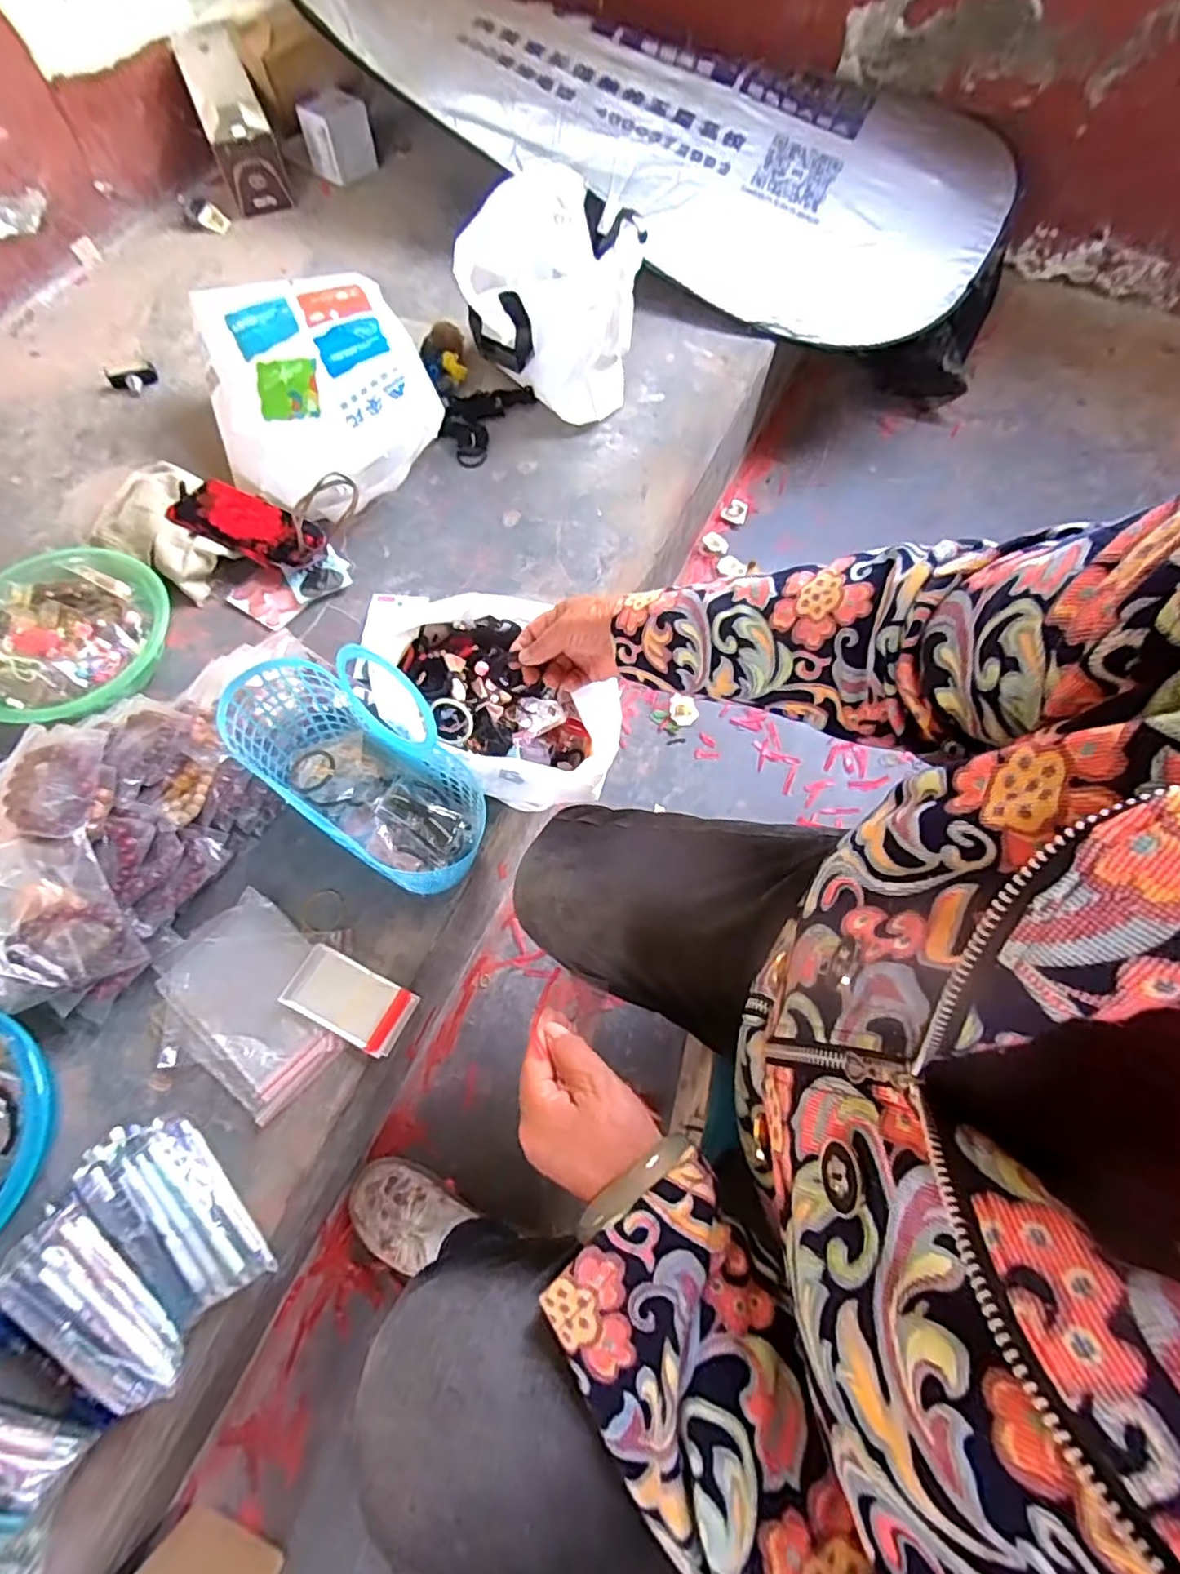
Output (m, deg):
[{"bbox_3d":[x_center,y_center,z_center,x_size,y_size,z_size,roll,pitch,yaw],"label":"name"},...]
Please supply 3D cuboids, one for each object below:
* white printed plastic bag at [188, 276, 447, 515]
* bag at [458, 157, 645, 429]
[{"bbox_3d":[-0.381,-0.542,0.866,0.276,0.145,0.324,-23,68,-11],"label":"white printed plastic bag"},{"bbox_3d":[-0.069,-0.717,0.912,0.212,0.197,0.262,-32,70,-15],"label":"bag"}]

